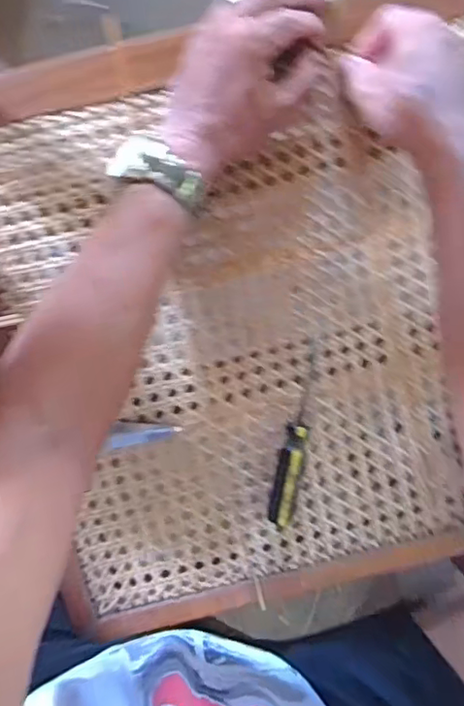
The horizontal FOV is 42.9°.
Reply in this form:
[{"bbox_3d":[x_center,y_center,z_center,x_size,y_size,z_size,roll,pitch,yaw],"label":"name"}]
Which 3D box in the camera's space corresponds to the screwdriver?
[{"bbox_3d":[0.054,0.072,0.498,0.025,0.021,0.159,9,94,-5],"label":"screwdriver"}]

